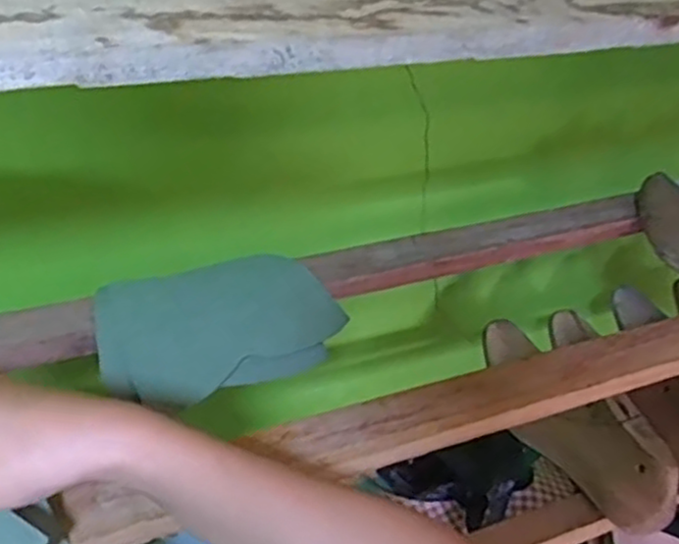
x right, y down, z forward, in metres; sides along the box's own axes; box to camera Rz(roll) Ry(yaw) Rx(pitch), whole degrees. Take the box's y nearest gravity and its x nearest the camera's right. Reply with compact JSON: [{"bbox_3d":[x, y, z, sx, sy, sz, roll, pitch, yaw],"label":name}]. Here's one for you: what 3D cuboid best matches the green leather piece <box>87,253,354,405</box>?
[{"bbox_3d":[-0.085,0.036,0.544,0.163,0.021,0.095,-13,69,-17],"label":"green leather piece"}]

